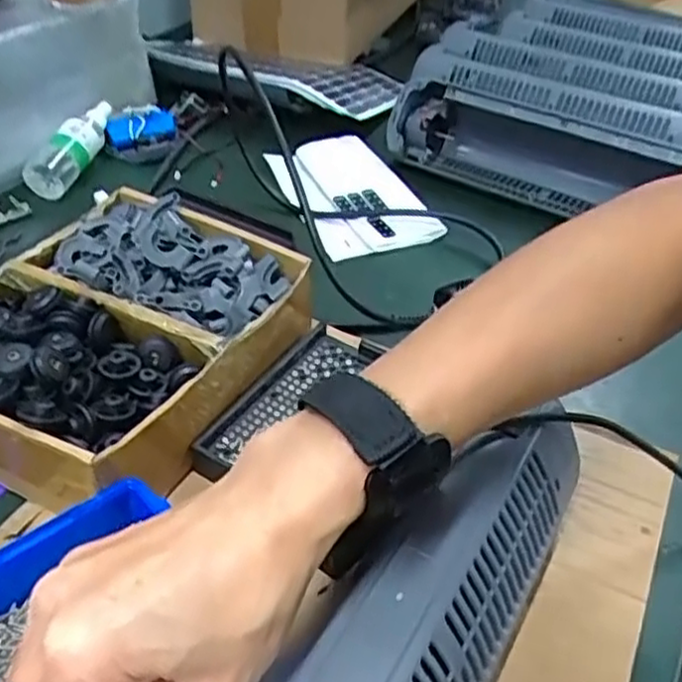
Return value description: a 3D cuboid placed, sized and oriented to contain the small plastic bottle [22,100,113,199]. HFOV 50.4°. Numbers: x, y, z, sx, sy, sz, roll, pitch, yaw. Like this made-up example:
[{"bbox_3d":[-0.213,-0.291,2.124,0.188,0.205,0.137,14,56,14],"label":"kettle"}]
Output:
[{"bbox_3d":[-0.256,-0.194,0.699,0.037,0.035,0.129,16,58,15],"label":"small plastic bottle"}]

